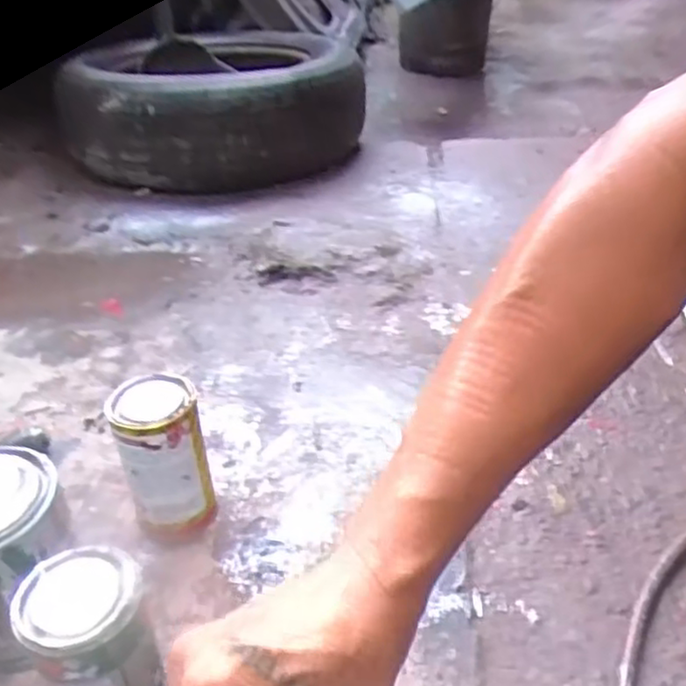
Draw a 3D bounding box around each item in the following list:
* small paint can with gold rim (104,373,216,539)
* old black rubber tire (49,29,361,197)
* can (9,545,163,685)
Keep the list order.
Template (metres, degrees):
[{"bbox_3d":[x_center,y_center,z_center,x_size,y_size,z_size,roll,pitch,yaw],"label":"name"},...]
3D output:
[{"bbox_3d":[-0.153,0.101,0.607,0.068,0.132,0.074,-1,36,0],"label":"small paint can with gold rim"},{"bbox_3d":[-0.240,-0.505,1.431,0.546,0.186,0.561,0,36,2],"label":"old black rubber tire"},{"bbox_3d":[-0.160,0.207,0.461,0.069,0.136,0.071,-1,36,0],"label":"can"}]

